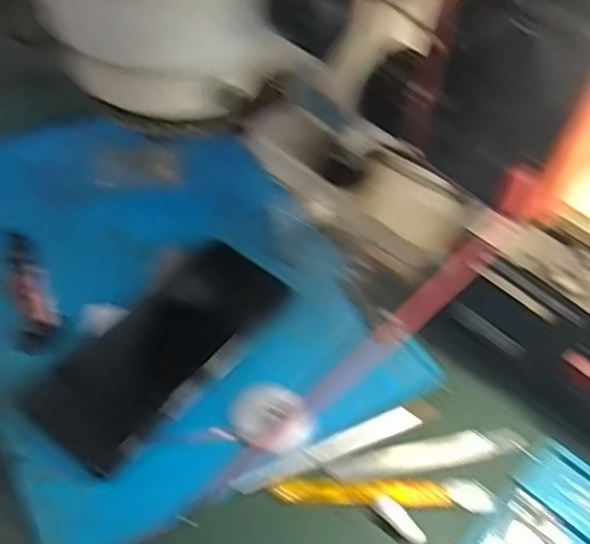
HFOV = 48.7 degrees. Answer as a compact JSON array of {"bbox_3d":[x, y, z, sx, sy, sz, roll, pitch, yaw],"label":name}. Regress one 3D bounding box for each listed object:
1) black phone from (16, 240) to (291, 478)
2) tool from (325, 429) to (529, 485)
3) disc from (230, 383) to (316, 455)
[{"bbox_3d":[-0.079,0.043,0.401,0.065,0.015,0.166,32,51,21],"label":"black phone"},{"bbox_3d":[0.077,0.107,0.374,0.116,0.004,0.020,-8,49,-15],"label":"tool"},{"bbox_3d":[-0.012,0.084,0.377,0.046,0.006,0.041,18,47,9],"label":"disc"}]

